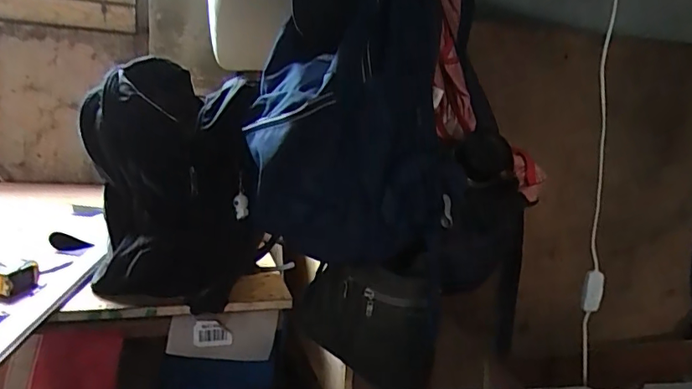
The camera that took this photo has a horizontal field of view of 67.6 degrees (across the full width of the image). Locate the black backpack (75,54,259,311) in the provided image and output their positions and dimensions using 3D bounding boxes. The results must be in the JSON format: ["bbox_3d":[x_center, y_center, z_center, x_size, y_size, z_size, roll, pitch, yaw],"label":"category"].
[{"bbox_3d":[-0.292,-0.011,0.860,0.252,0.366,0.242,0,9,-22],"label":"black backpack"}]

